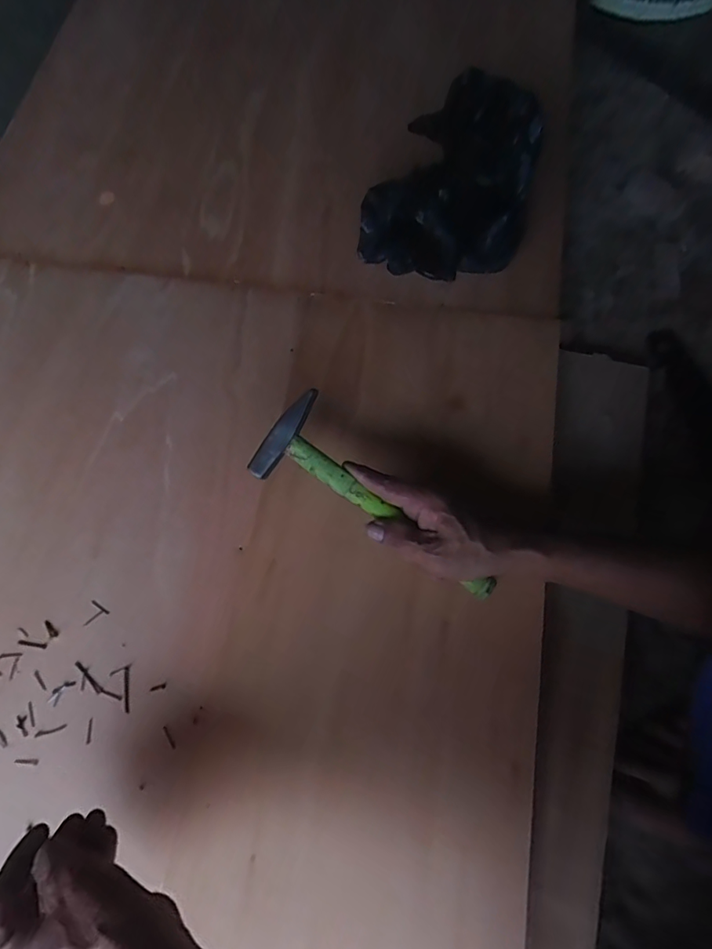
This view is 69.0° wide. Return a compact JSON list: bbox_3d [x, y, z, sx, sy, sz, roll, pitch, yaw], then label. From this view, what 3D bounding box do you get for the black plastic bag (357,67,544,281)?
[{"bbox_3d":[0.097,-0.264,0.505,0.147,0.172,0.127,-30,71,-8],"label":"black plastic bag"}]

